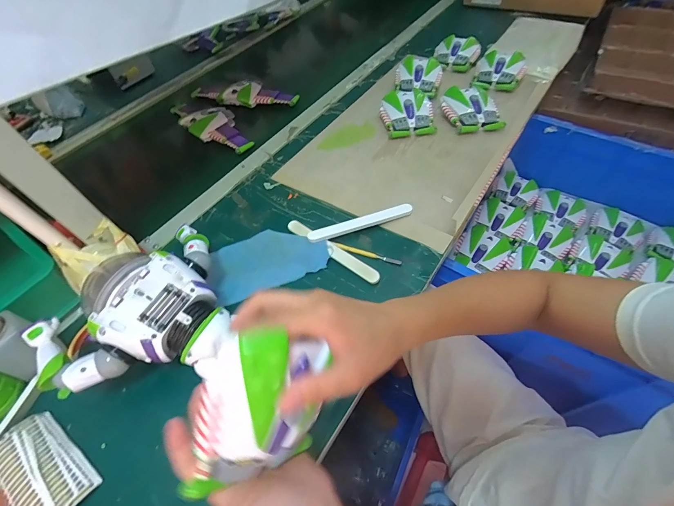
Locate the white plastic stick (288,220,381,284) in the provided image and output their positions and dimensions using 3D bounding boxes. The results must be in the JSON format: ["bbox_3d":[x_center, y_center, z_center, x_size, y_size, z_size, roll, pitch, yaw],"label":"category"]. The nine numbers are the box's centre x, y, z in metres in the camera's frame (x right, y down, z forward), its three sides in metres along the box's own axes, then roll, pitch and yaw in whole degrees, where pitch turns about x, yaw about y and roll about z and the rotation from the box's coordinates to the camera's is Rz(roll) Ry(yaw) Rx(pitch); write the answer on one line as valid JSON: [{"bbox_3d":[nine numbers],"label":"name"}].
[{"bbox_3d":[-0.008,-0.005,0.501,0.175,0.011,0.022,33,64,25],"label":"white plastic stick"}]

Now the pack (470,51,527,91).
[{"bbox_3d":[0.372,-0.414,0.737,0.104,0.039,0.115,17,58,16],"label":"pack"}]

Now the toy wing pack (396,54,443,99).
[{"bbox_3d":[0.193,-0.426,0.760,0.104,0.031,0.154,11,56,12],"label":"toy wing pack"}]

